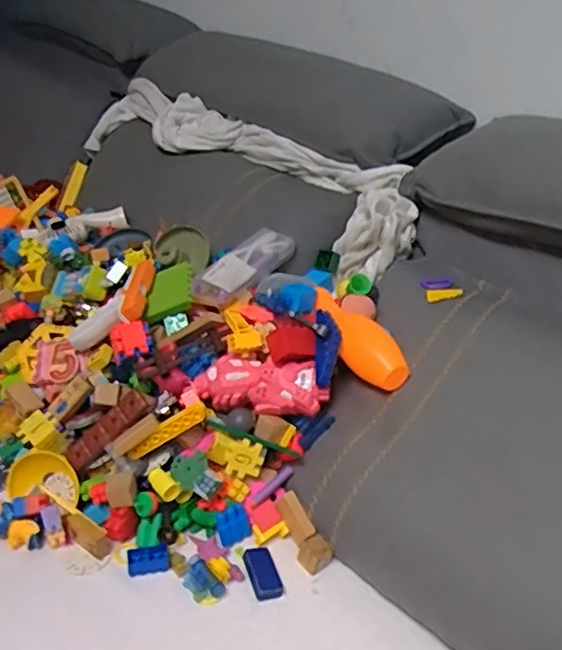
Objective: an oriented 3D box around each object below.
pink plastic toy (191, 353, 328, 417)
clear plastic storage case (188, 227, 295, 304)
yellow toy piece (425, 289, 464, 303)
[{"bbox_3d":[-0.028,0.076,0.791,0.174,0.052,0.055,9,33,4],"label":"pink plastic toy"},{"bbox_3d":[-0.051,-0.089,0.890,0.062,0.035,0.184,22,36,24],"label":"clear plastic storage case"},{"bbox_3d":[0.225,-0.042,0.837,0.051,0.009,0.021,-9,33,2],"label":"yellow toy piece"}]

